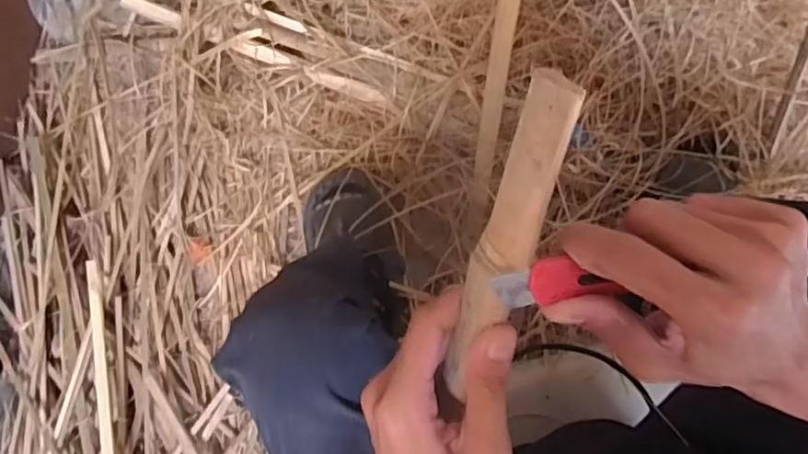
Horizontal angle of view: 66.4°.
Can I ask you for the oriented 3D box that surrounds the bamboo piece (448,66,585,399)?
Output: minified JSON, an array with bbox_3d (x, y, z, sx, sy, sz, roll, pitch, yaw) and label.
[{"bbox_3d":[0.045,0.011,0.286,0.024,0.020,0.169,20,121,9],"label":"bamboo piece"}]

